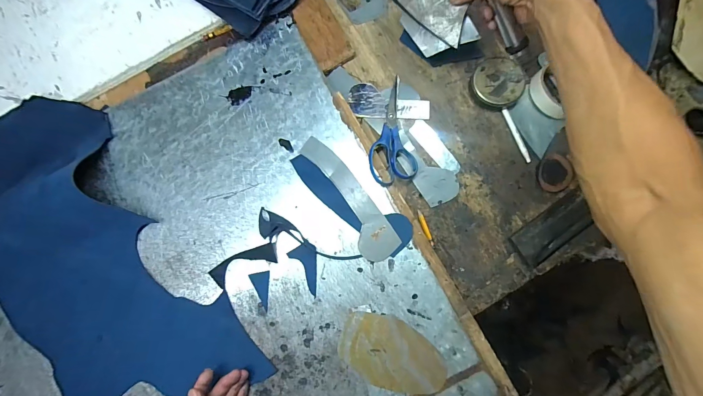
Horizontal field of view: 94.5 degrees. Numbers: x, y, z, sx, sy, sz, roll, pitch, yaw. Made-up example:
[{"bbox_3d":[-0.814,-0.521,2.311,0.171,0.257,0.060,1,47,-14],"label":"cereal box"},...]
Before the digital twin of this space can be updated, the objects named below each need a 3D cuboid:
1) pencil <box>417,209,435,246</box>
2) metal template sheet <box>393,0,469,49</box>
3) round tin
[{"bbox_3d":[0.110,0.044,0.483,0.009,0.008,0.055,-20,88,0],"label":"pencil"},{"bbox_3d":[0.114,-0.264,0.432,0.113,0.008,0.069,42,116,4],"label":"metal template sheet"},{"bbox_3d":[0.221,-0.175,0.493,0.074,0.027,0.075,0,88,1],"label":"round tin"}]

